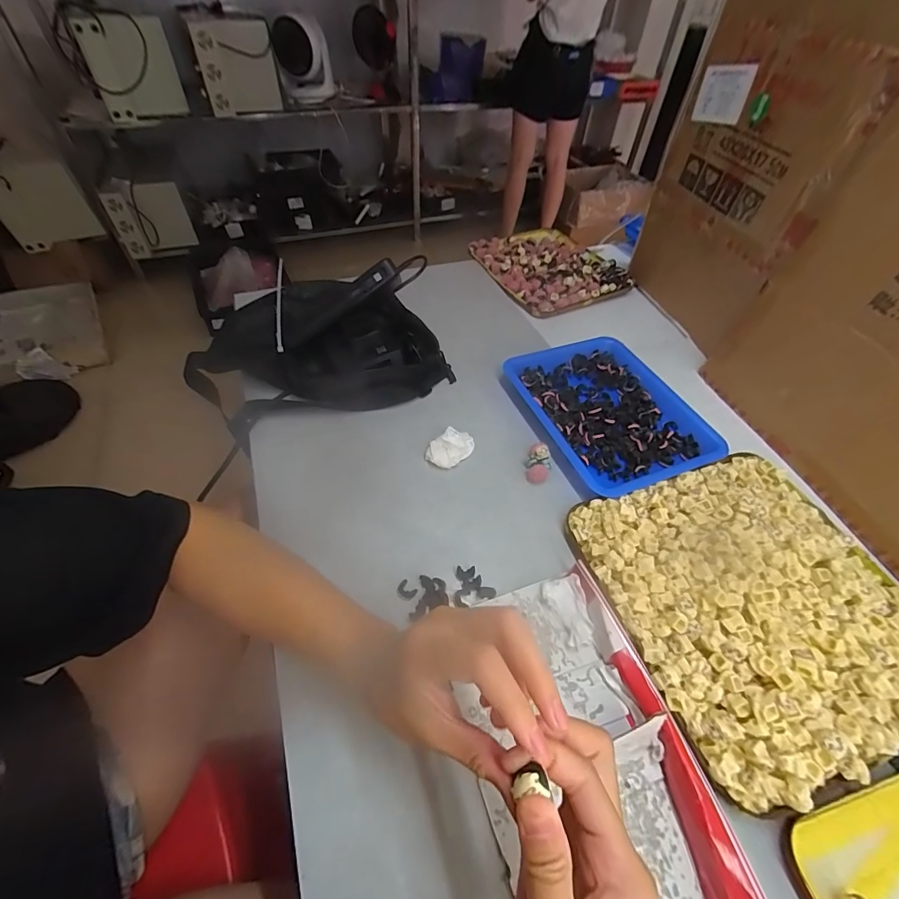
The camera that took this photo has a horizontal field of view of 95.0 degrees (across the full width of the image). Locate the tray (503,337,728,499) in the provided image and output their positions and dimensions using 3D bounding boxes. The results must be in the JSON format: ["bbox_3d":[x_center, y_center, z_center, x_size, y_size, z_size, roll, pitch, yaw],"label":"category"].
[{"bbox_3d":[0.190,-0.050,0.481,0.182,0.026,0.212,-17,53,-17],"label":"tray"}]

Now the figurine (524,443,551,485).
[{"bbox_3d":[0.093,0.014,0.434,0.025,0.017,0.040,10,50,5],"label":"figurine"}]

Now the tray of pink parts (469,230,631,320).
[{"bbox_3d":[0.166,-0.320,0.707,0.205,0.030,0.236,-17,53,-17],"label":"tray of pink parts"}]

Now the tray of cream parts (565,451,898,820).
[{"bbox_3d":[0.255,0.118,0.342,0.237,0.034,0.235,-12,52,-13],"label":"tray of cream parts"}]

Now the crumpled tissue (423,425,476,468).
[{"bbox_3d":[0.000,0.000,0.444,0.035,0.018,0.052,34,56,23],"label":"crumpled tissue"}]

